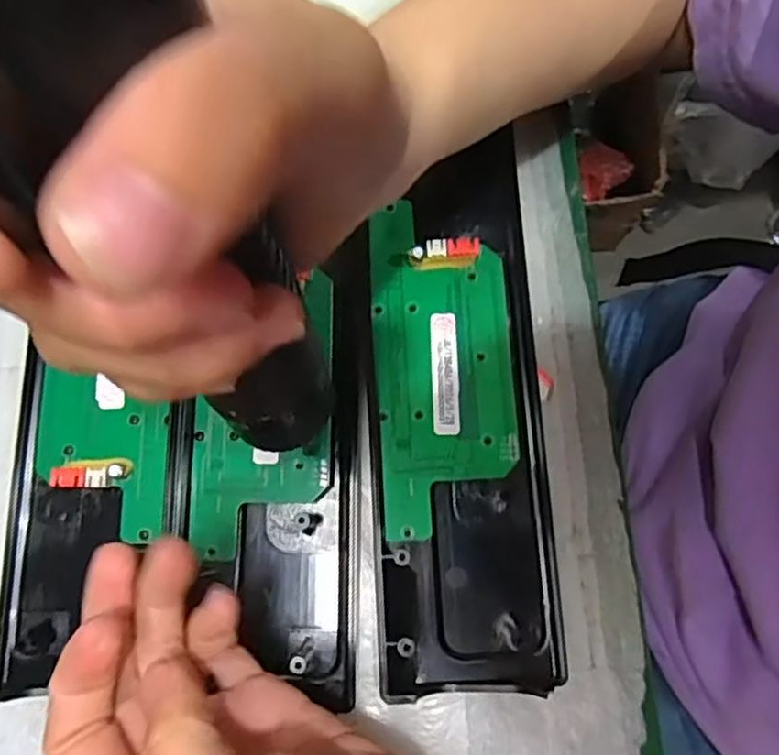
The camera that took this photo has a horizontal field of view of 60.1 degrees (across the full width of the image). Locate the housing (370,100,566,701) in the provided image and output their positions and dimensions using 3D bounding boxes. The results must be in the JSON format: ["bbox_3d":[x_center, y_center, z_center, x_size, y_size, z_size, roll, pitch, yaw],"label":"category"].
[{"bbox_3d":[0.032,0.000,0.269,0.076,0.016,0.229,2,78,1],"label":"housing"}]

